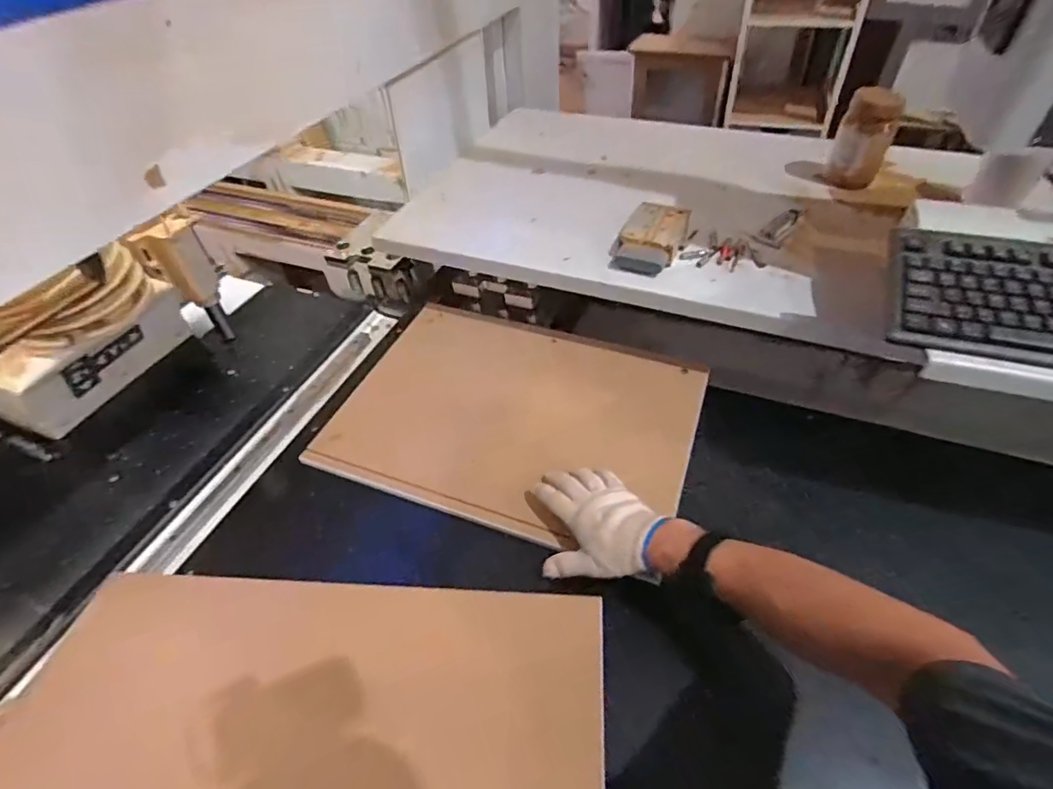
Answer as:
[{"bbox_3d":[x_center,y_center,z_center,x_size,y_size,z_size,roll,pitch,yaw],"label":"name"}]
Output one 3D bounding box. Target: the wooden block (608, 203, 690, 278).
[{"bbox_3d":[0.188,-0.244,0.818,0.104,0.038,0.144,20,52,21],"label":"wooden block"}]

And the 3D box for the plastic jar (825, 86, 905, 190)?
[{"bbox_3d":[0.560,-0.422,0.887,0.078,0.169,0.073,19,52,21],"label":"plastic jar"}]

